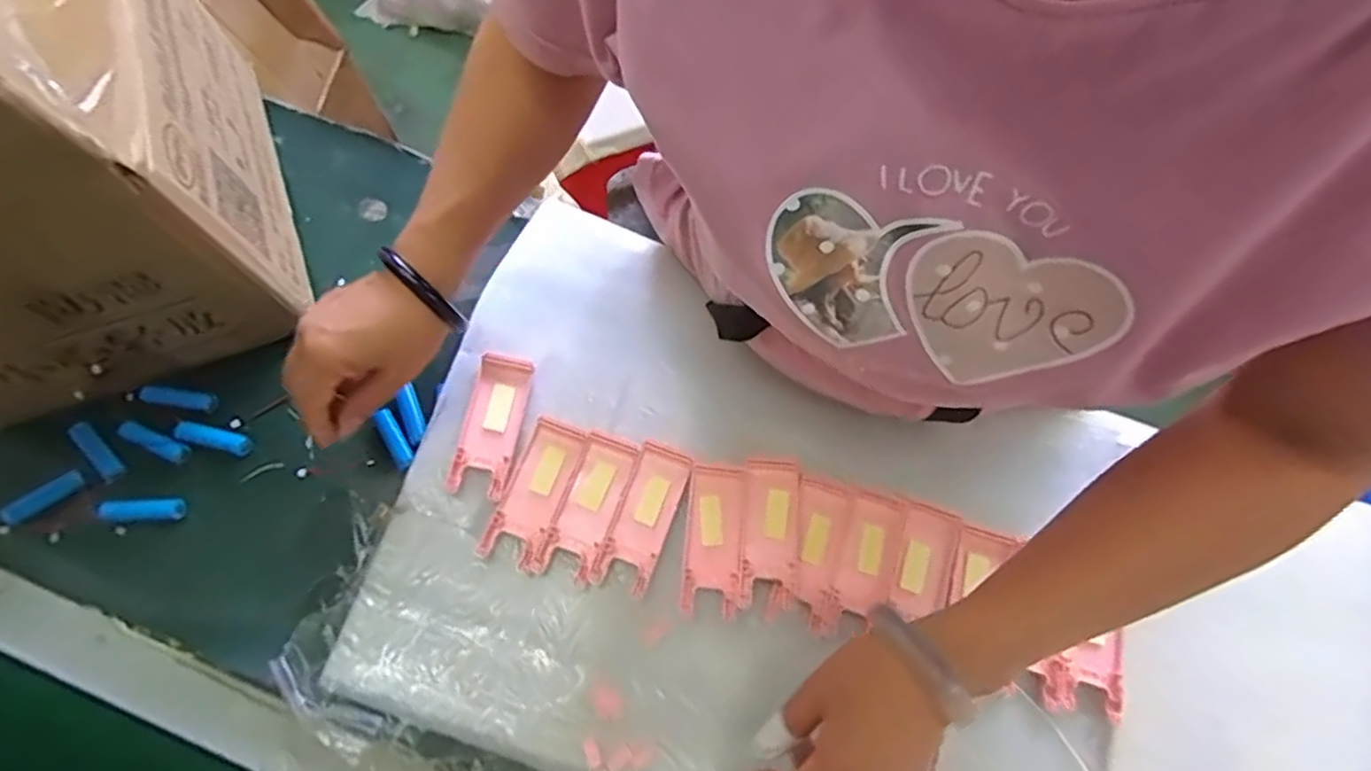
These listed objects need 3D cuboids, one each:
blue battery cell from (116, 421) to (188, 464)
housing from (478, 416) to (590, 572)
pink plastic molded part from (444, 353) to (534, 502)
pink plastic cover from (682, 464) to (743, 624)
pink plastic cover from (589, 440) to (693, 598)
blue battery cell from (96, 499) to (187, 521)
[{"bbox_3d":[-0.378,0.040,0.470,0.050,0.014,0.014,25,72,7],"label":"blue battery cell"},{"bbox_3d":[-0.103,0.075,0.463,0.043,0.009,0.101,20,71,5],"label":"housing"},{"bbox_3d":[-0.138,0.028,0.474,0.037,0.014,0.101,9,71,1],"label":"pink plastic molded part"},{"bbox_3d":[0.020,0.106,0.460,0.039,0.006,0.098,5,71,0],"label":"pink plastic cover"},{"bbox_3d":[-0.030,0.090,0.459,0.038,0.004,0.100,21,71,5],"label":"pink plastic cover"},{"bbox_3d":[-0.374,0.085,0.453,0.050,0.014,0.014,-3,71,-3],"label":"blue battery cell"}]

